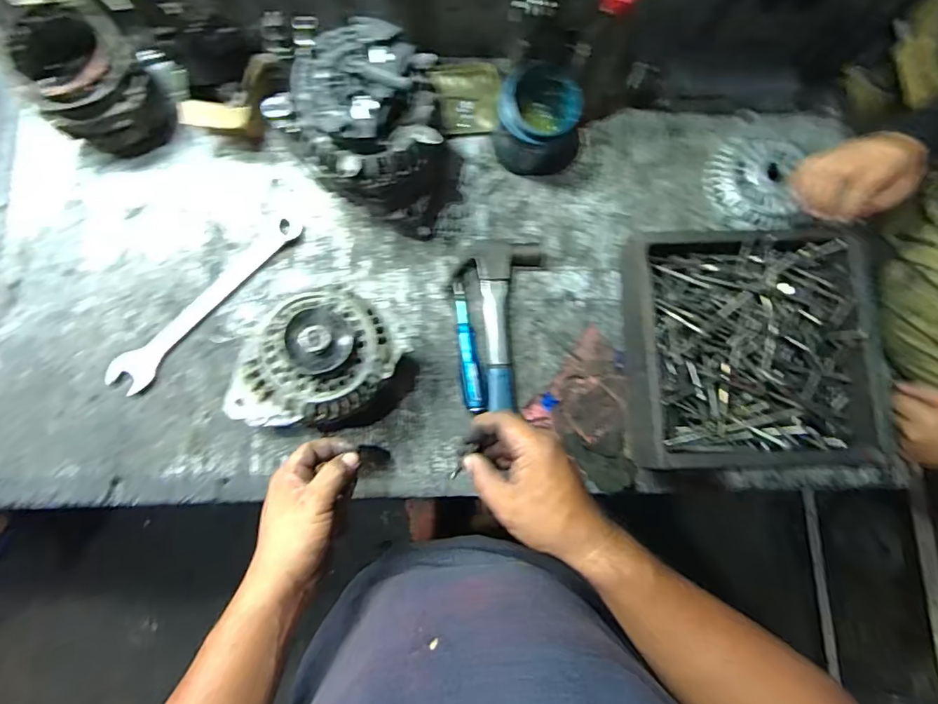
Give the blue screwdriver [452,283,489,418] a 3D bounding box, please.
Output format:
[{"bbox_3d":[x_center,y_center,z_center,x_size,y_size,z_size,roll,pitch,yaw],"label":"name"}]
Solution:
[{"bbox_3d":[-0.003,-0.006,0.623,0.026,0.032,0.160,-9,81,-6],"label":"blue screwdriver"}]

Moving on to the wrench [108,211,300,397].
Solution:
[{"bbox_3d":[-0.313,-0.060,0.628,0.283,0.016,0.046,-44,85,-10],"label":"wrench"}]

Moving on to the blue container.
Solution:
[{"bbox_3d":[0.086,-0.279,0.640,0.092,0.109,0.096,1,80,-4],"label":"blue container"}]

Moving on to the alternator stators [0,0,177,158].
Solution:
[{"bbox_3d":[-0.441,-0.310,0.612,0.134,0.145,0.129,0,80,-3],"label":"alternator stators"}]

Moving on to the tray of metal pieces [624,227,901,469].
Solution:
[{"bbox_3d":[0.308,0.002,0.592,0.266,0.091,0.266,0,80,-4],"label":"tray of metal pieces"}]

